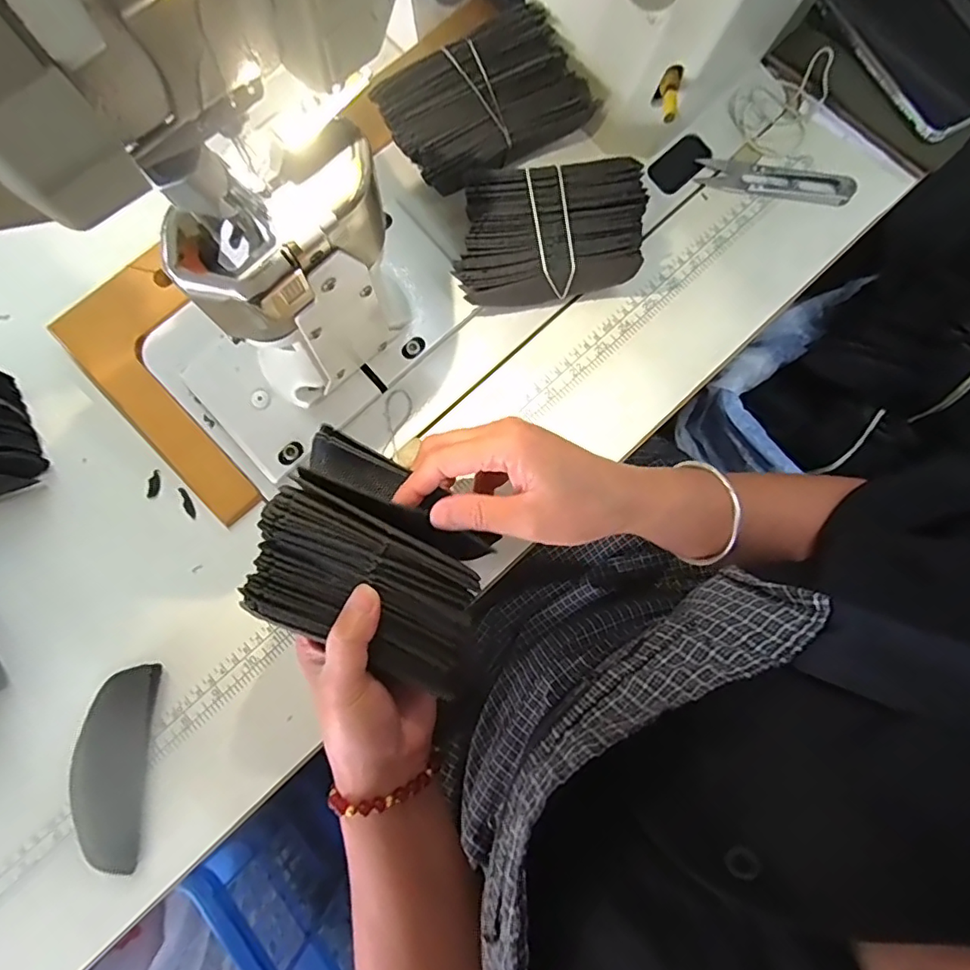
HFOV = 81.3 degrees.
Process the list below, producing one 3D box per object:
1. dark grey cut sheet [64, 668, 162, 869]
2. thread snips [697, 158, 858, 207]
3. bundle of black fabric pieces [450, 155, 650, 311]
[{"bbox_3d":[-0.238,0.177,0.359,0.051,0.010,0.118,3,78,2],"label":"dark grey cut sheet"},{"bbox_3d":[0.221,-0.234,0.431,0.112,0.009,0.027,12,79,4],"label":"thread snips"},{"bbox_3d":[0.046,-0.170,0.399,0.135,0.061,0.087,-9,78,0],"label":"bundle of black fabric pieces"}]

